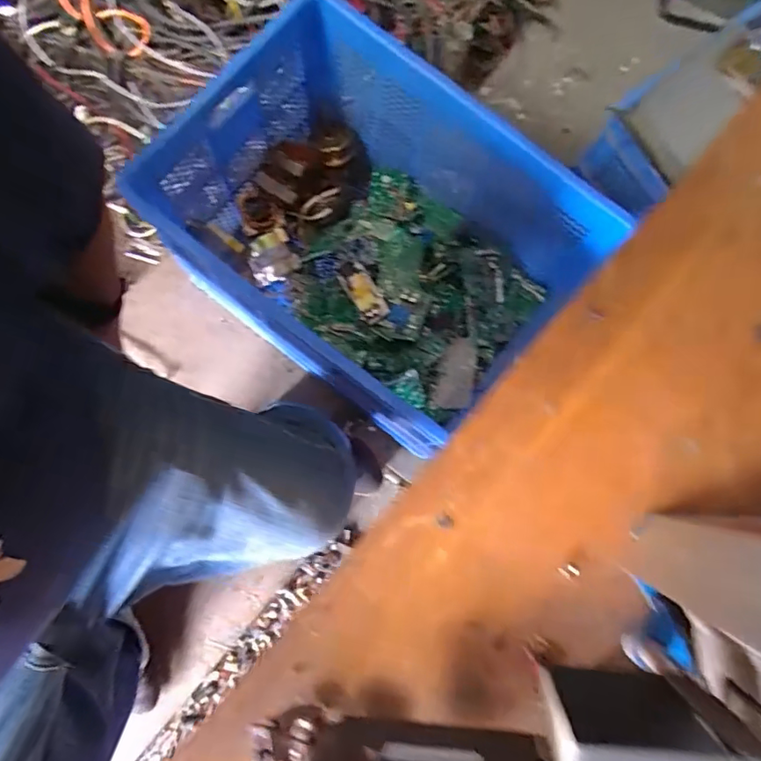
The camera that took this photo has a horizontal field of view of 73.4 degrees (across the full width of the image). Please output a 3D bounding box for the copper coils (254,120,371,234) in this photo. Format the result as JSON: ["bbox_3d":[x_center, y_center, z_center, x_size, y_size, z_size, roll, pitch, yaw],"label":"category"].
[{"bbox_3d":[-0.109,-0.379,0.946,0.162,0.075,0.207,43,81,3],"label":"copper coils"}]

